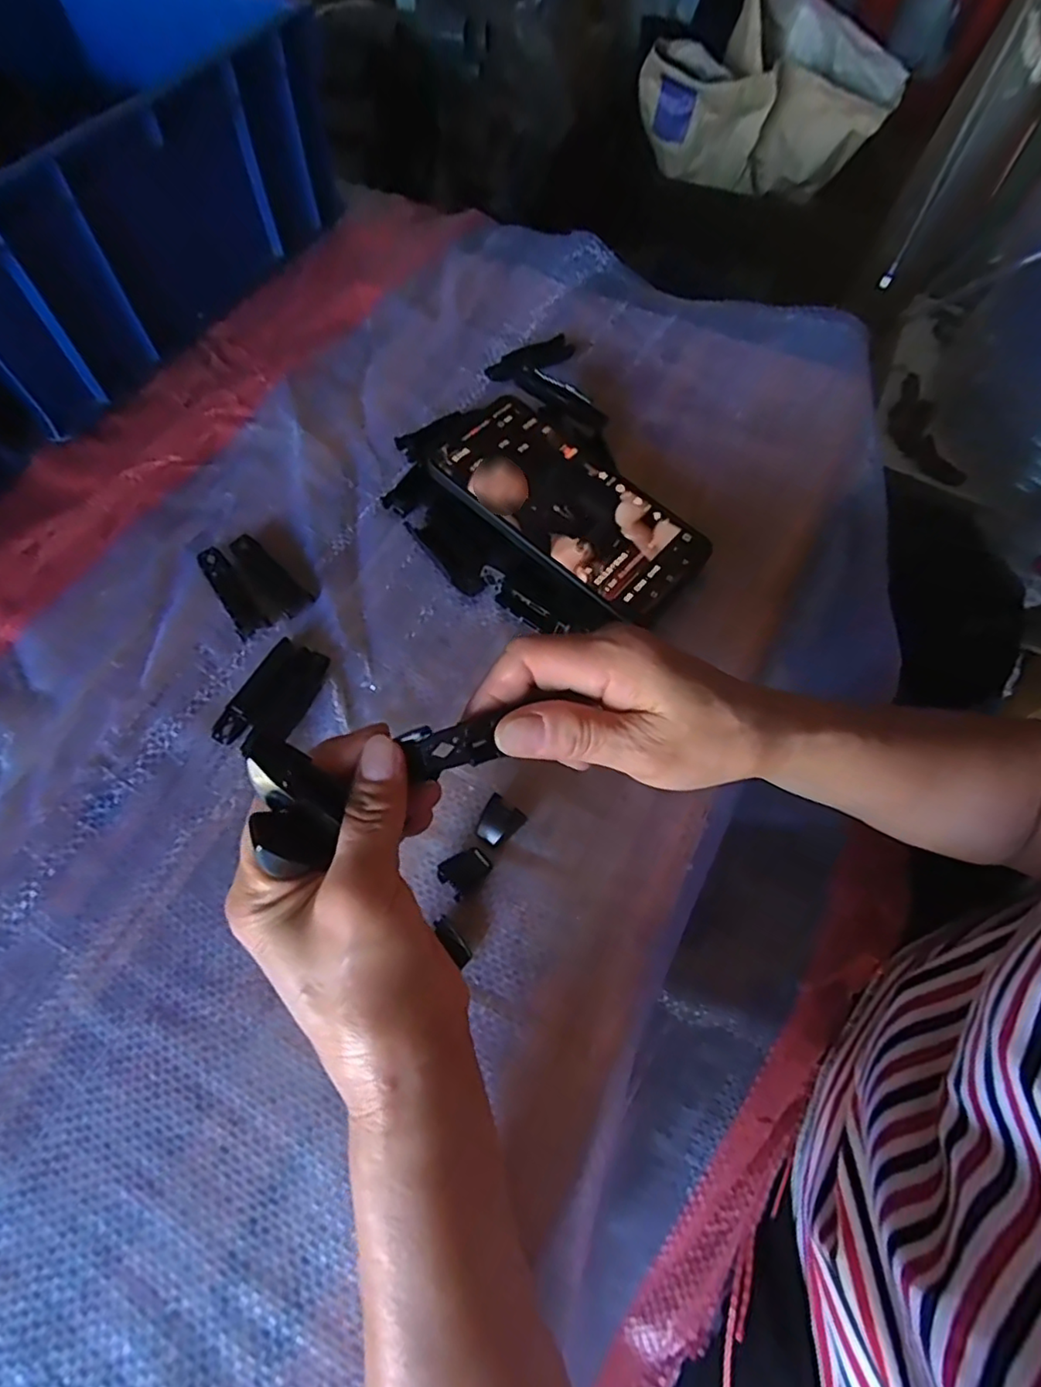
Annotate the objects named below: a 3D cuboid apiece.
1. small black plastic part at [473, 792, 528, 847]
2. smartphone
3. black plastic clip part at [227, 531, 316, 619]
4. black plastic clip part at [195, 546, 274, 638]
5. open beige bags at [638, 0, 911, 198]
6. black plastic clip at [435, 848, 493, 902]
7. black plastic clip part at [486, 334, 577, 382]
[{"bbox_3d":[-0.011,0.063,0.301,0.020,0.004,0.022,36,70,14],"label":"small black plastic part"},{"bbox_3d":[0.028,-0.111,0.358,0.162,0.007,0.077,39,70,9],"label":"smartphone"},{"bbox_3d":[-0.148,-0.071,0.357,0.065,0.004,0.018,41,71,16],"label":"black plastic clip part"},{"bbox_3d":[-0.166,-0.060,0.353,0.019,0.008,0.062,-32,70,-15],"label":"black plastic clip part"},{"bbox_3d":[0.330,-0.809,0.850,0.346,0.168,0.154,-4,64,-2],"label":"open beige bags"},{"bbox_3d":[-0.026,0.082,0.287,0.023,0.010,0.016,-41,72,-18],"label":"black plastic clip"},{"bbox_3d":[0.005,-0.242,0.440,0.064,0.012,0.021,-26,68,-12],"label":"black plastic clip part"}]

